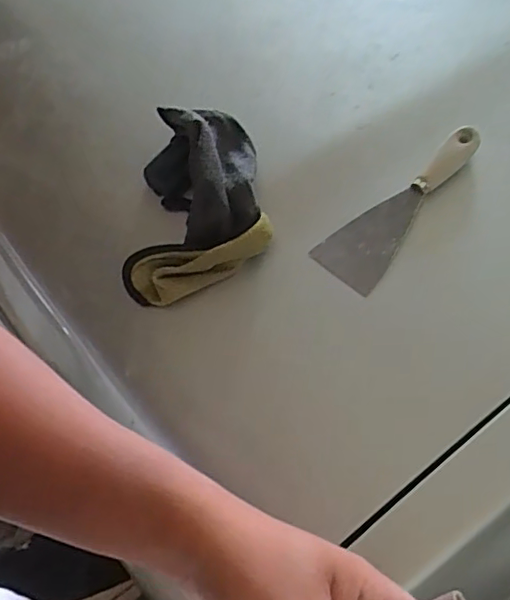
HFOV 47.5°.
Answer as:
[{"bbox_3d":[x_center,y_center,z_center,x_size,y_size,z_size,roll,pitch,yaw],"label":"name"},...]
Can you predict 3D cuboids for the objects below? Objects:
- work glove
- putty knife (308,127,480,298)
[{"bbox_3d":[-0.065,-0.101,0.577,0.140,0.094,0.168,-10,55,-2],"label":"work glove"},{"bbox_3d":[0.143,-0.090,0.552,0.191,0.013,0.062,-46,62,-3],"label":"putty knife"}]

